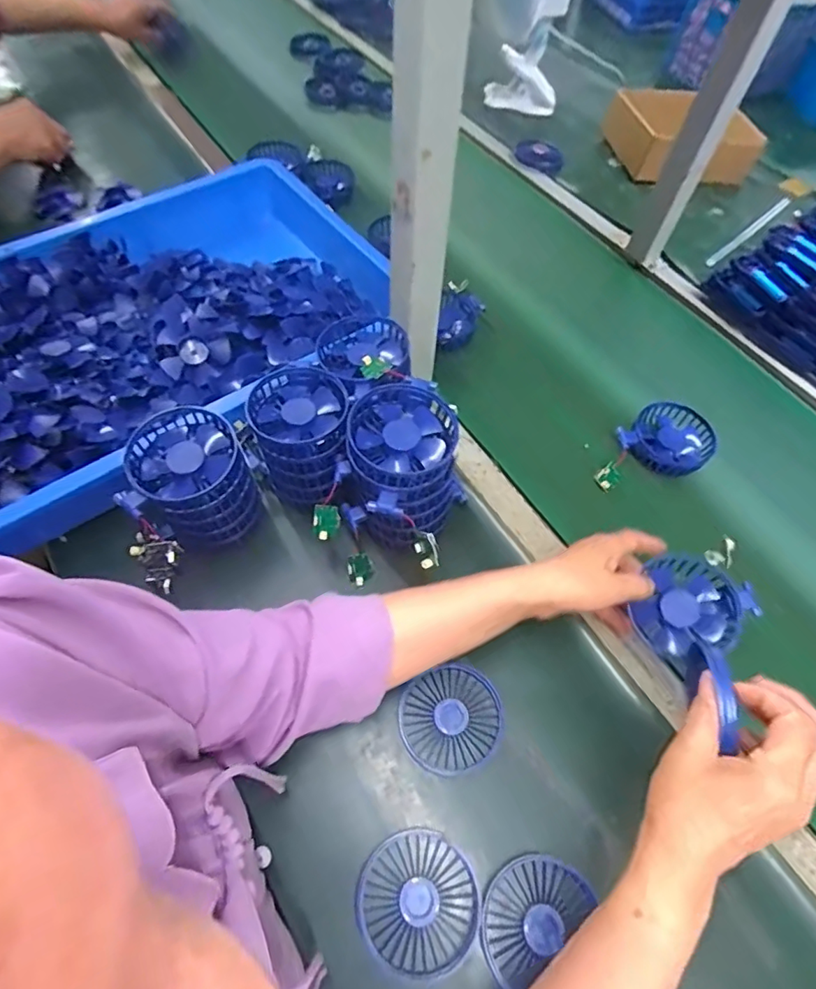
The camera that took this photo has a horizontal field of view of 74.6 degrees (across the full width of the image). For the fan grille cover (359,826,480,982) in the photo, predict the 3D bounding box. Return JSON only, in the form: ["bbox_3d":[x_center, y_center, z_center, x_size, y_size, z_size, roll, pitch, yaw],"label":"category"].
[{"bbox_3d":[0.007,0.306,0.404,0.088,0.019,0.086,-11,60,-10],"label":"fan grille cover"}]

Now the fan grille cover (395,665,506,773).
[{"bbox_3d":[0.038,0.196,0.469,0.088,0.014,0.081,-21,63,-16],"label":"fan grille cover"}]

